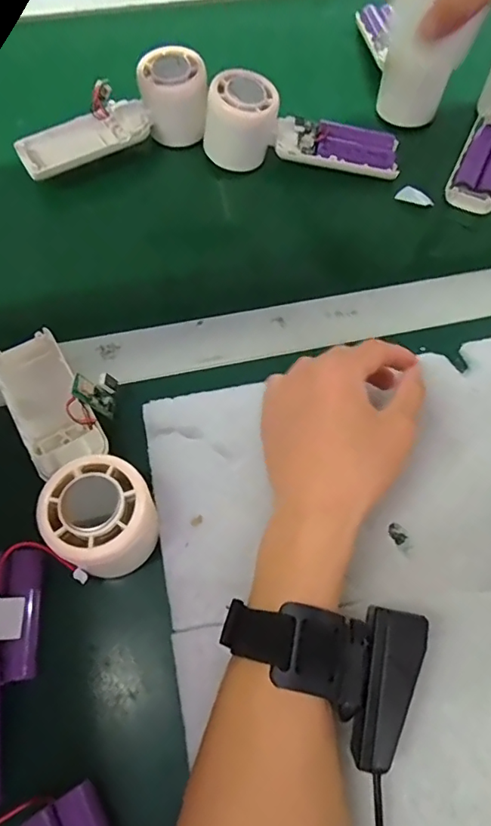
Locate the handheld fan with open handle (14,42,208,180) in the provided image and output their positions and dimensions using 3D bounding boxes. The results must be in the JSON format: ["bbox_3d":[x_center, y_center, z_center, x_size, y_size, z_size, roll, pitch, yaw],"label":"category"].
[{"bbox_3d":[-0.109,-0.247,0.442,0.162,0.053,0.058,-25,66,0],"label":"handheld fan with open handle"}]

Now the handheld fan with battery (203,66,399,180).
[{"bbox_3d":[0.048,-0.234,0.427,0.158,0.058,0.047,10,65,3],"label":"handheld fan with battery"}]

